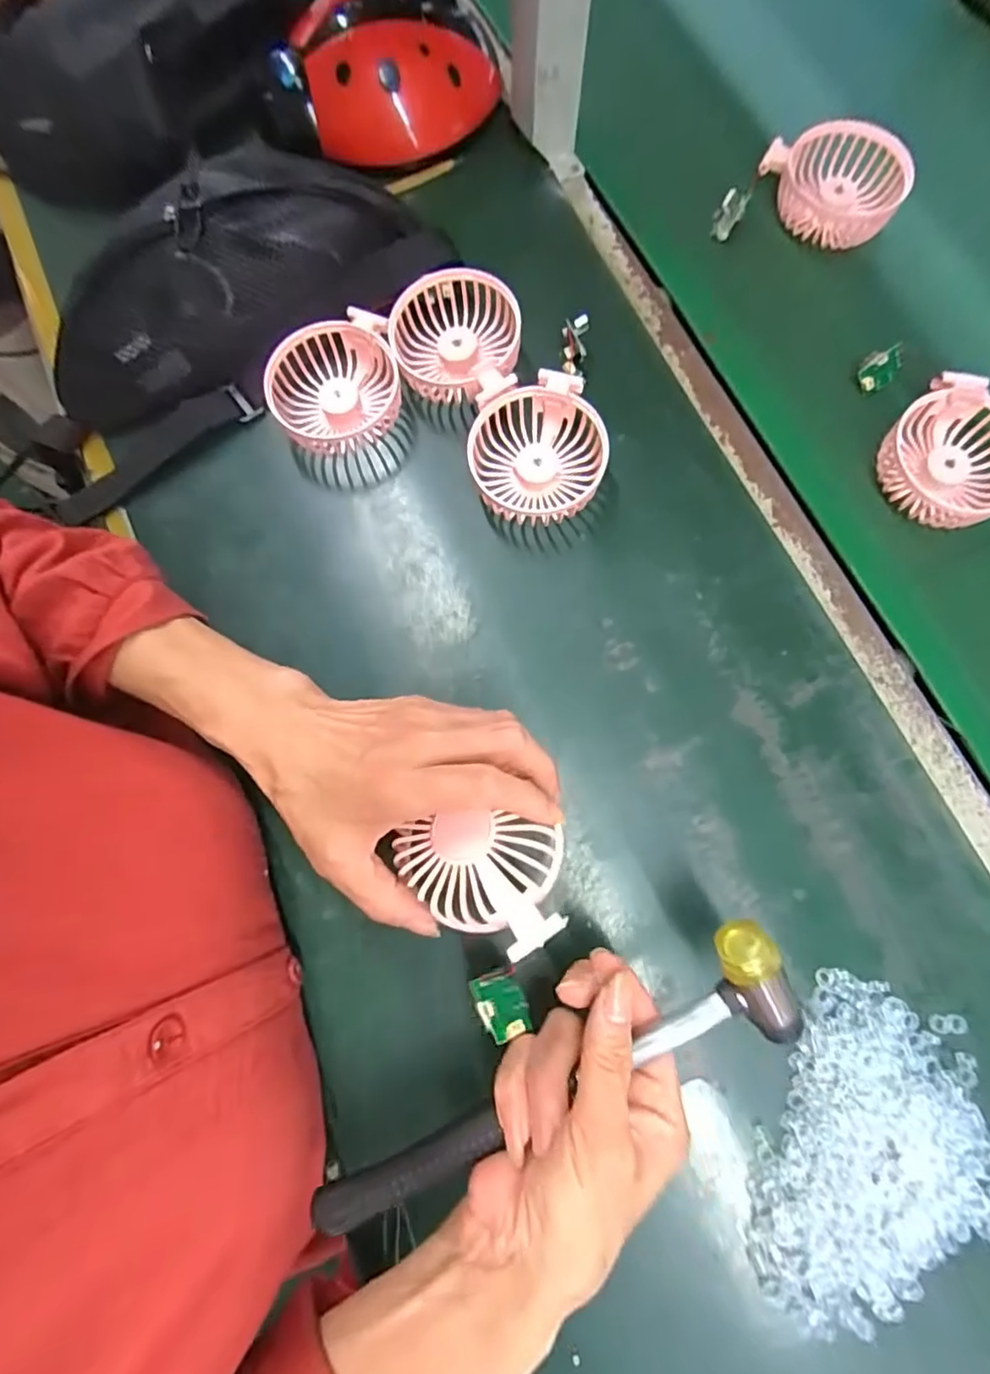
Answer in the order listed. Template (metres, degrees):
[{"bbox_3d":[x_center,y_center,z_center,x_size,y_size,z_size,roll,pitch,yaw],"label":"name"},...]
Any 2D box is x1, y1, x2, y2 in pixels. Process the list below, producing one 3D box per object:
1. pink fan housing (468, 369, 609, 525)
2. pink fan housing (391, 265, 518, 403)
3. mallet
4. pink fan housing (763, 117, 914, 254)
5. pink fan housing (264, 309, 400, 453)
[{"bbox_3d":[0.028,-0.156,0.389,0.085,0.037,0.089,0,77,1],"label":"pink fan housing"},{"bbox_3d":[-0.022,-0.247,0.411,0.095,0.037,0.090,0,77,1],"label":"pink fan housing"},{"bbox_3d":[0.024,0.179,0.256,0.232,0.020,0.053,-27,78,1],"label":"mallet"},{"bbox_3d":[0.262,-0.379,0.438,0.088,0.033,0.089,0,77,1],"label":"pink fan housing"},{"bbox_3d":[-0.111,-0.209,0.409,0.094,0.034,0.087,-13,77,-2],"label":"pink fan housing"}]

